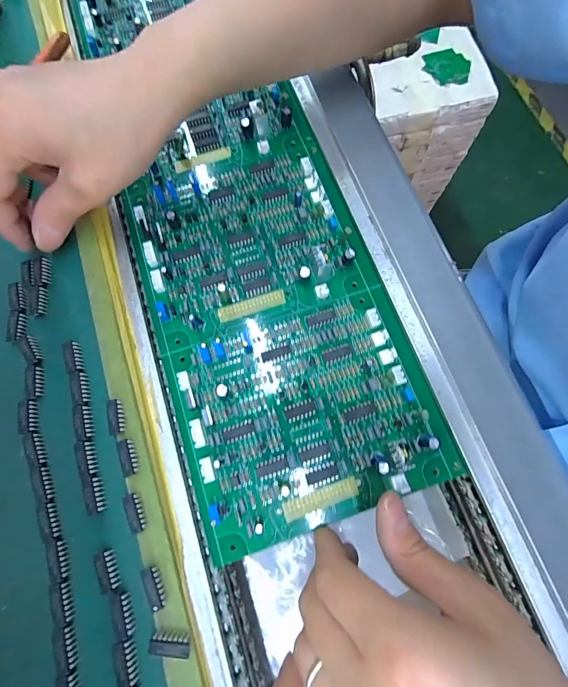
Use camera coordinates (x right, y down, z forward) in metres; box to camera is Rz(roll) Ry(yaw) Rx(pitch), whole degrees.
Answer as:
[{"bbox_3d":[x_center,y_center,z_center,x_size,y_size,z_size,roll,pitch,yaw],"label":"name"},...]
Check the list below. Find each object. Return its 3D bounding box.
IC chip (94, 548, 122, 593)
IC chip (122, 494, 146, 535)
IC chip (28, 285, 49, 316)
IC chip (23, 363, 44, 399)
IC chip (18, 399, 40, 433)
[{"bbox_3d":[-0.087,0.112,0.174,0.009,0.004,0.017,-23,75,-7],"label":"IC chip"},{"bbox_3d":[-0.076,0.085,0.178,0.007,0.004,0.019,-23,75,-7],"label":"IC chip"},{"bbox_3d":[-0.153,-0.027,0.219,0.012,0.004,0.019,-7,74,-3],"label":"IC chip"},{"bbox_3d":[-0.145,0.021,0.204,0.009,0.004,0.020,-8,74,-3],"label":"IC chip"},{"bbox_3d":[-0.144,0.041,0.199,0.009,0.004,0.019,-12,74,-4],"label":"IC chip"}]

